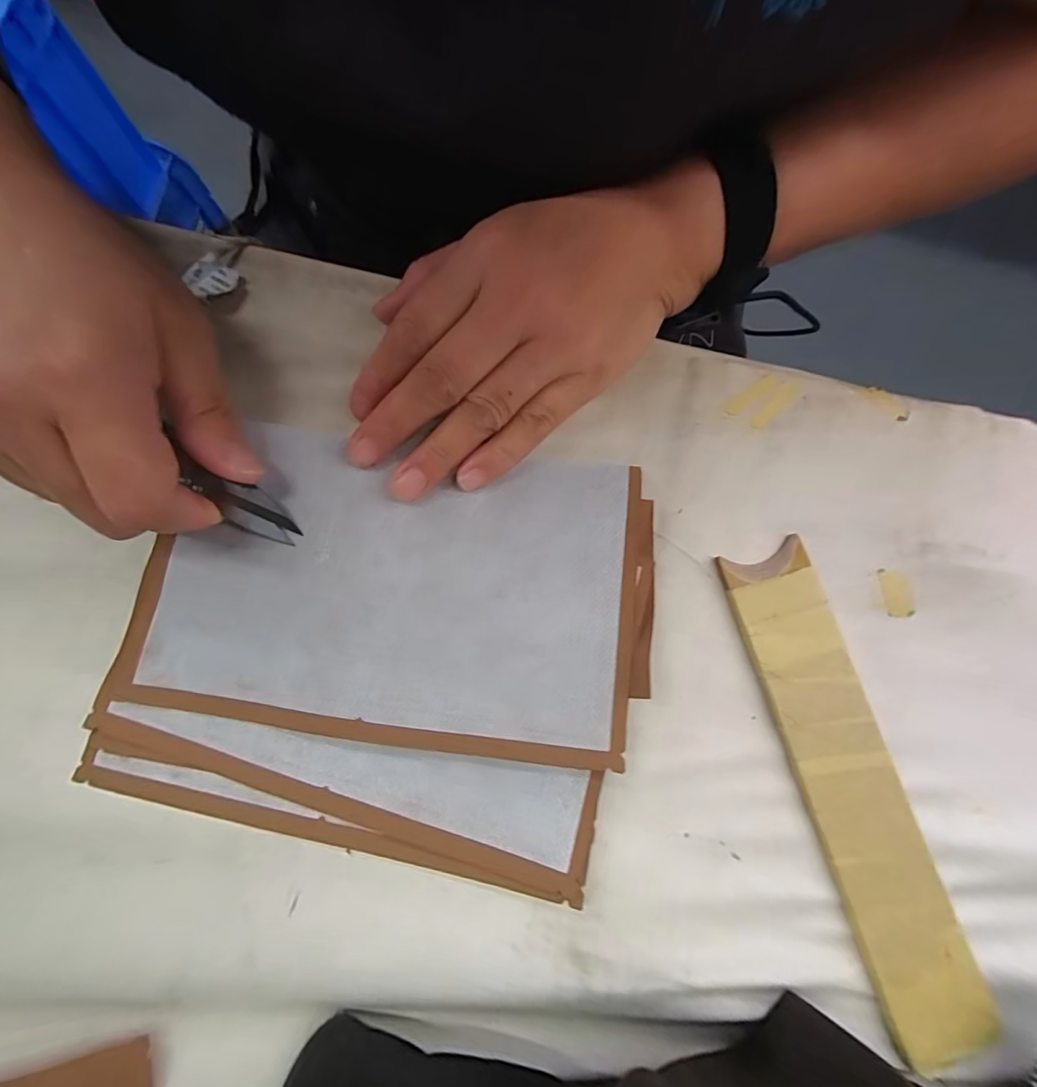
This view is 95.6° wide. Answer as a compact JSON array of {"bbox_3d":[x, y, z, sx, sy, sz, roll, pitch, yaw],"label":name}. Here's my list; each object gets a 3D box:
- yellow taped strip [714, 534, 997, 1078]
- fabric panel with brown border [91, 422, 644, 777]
[{"bbox_3d":[0.119,0.085,0.169,0.034,0.005,0.170,-16,80,-5],"label":"yellow taped strip"},{"bbox_3d":[-0.052,0.015,0.182,0.187,0.010,0.113,7,78,2],"label":"fabric panel with brown border"}]

